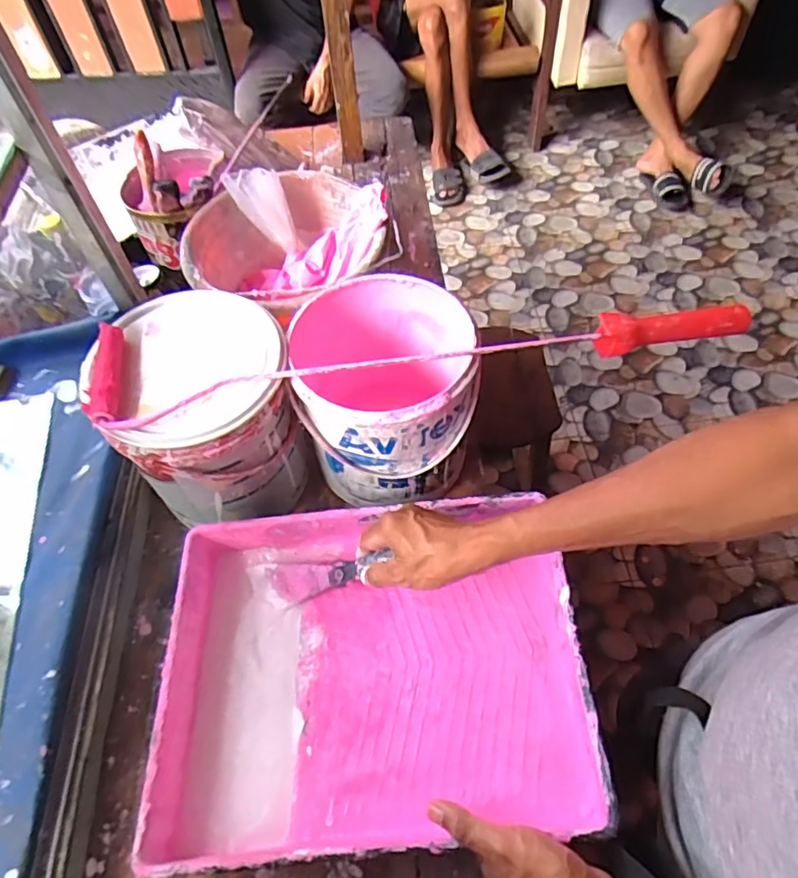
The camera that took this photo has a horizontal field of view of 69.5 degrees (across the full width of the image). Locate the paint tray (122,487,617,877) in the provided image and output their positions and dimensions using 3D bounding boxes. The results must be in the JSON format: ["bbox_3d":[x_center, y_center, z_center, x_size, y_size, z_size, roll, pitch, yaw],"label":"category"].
[{"bbox_3d":[-0.029,0.196,0.512,0.349,0.078,0.272,-5,57,-1],"label":"paint tray"}]

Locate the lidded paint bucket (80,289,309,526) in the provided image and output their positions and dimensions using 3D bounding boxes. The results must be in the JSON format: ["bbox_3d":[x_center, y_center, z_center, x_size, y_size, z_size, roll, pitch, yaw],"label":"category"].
[{"bbox_3d":[-0.189,-0.024,0.584,0.161,0.190,0.169,-1,57,2],"label":"lidded paint bucket"}]

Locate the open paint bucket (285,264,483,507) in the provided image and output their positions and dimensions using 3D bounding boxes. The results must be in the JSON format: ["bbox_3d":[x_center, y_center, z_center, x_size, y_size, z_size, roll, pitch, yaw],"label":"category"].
[{"bbox_3d":[-0.013,-0.050,0.608,0.171,0.178,0.183,-1,57,2],"label":"open paint bucket"}]

